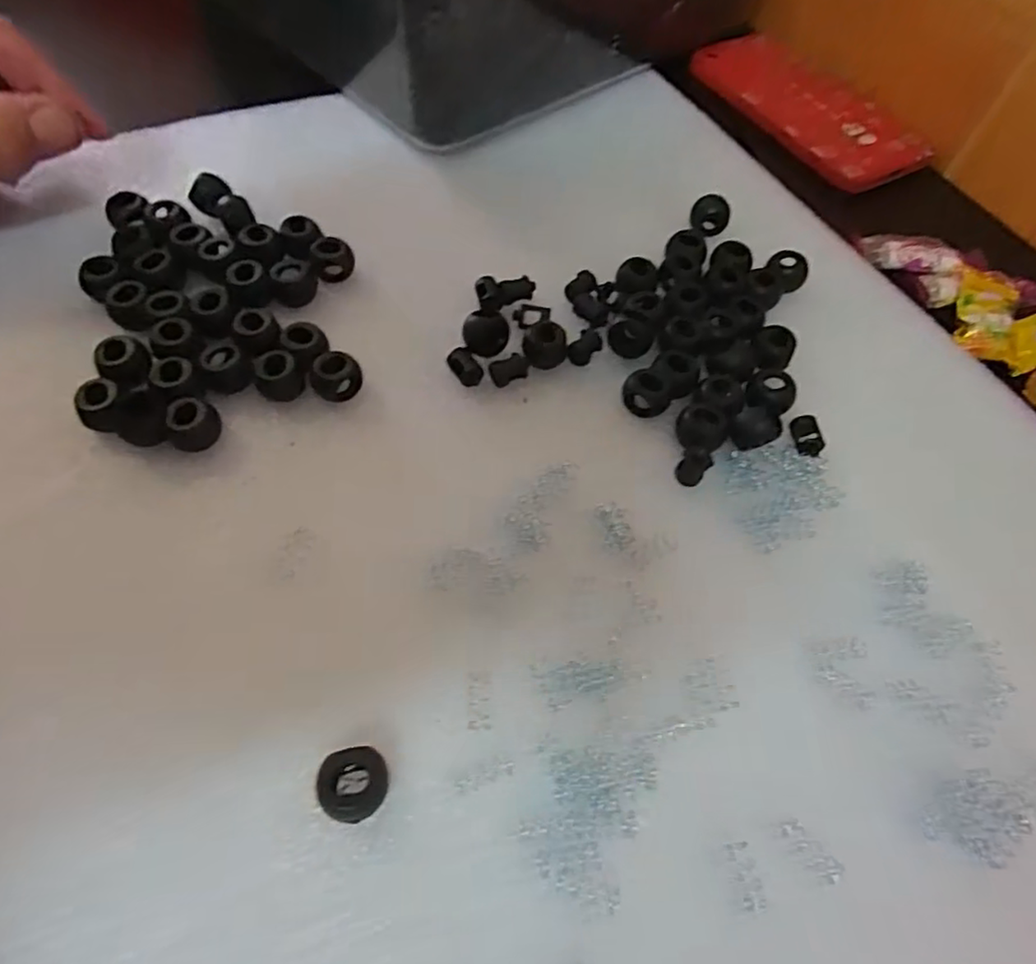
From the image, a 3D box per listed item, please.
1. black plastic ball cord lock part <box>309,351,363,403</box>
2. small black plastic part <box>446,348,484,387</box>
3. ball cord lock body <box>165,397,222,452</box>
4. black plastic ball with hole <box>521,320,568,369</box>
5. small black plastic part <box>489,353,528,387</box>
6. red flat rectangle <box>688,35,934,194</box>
[{"bbox_3d":[-0.065,-0.037,0.228,0.014,0.014,0.013,2,60,-3],"label":"black plastic ball cord lock part"},{"bbox_3d":[-0.019,-0.042,0.238,0.009,0.010,0.012,-28,66,-18],"label":"small black plastic part"},{"bbox_3d":[-0.109,-0.019,0.214,0.015,0.012,0.013,3,60,-2],"label":"ball cord lock body"},{"bbox_3d":[0.010,-0.052,0.243,0.016,0.013,0.012,8,60,1],"label":"black plastic ball with hole"},{"bbox_3d":[-0.003,-0.042,0.239,0.015,0.009,0.005,-15,63,-12],"label":"small black plastic part"},{"bbox_3d":[0.160,-0.216,0.362,0.067,0.006,0.138,-28,66,-18],"label":"red flat rectangle"}]

